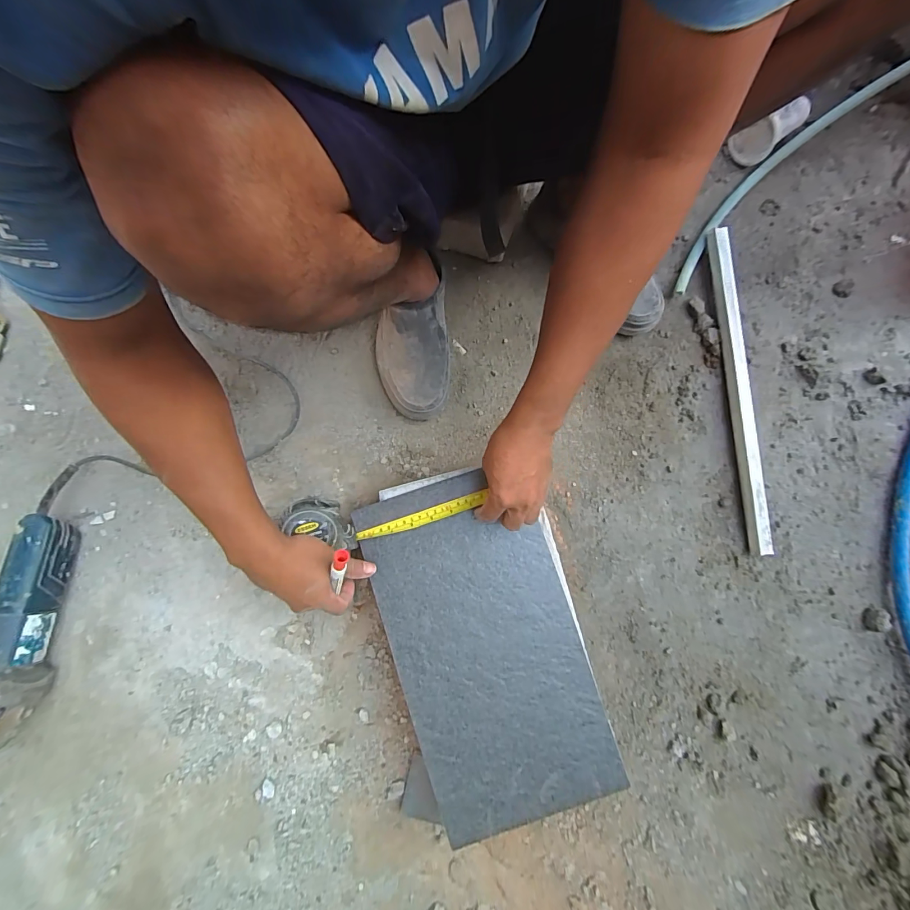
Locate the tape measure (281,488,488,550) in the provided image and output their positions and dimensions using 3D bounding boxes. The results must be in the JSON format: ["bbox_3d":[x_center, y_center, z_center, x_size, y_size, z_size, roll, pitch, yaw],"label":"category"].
[{"bbox_3d":[-0.082,0.077,0.484,0.230,0.038,0.056,-3,79,-12],"label":"tape measure"}]

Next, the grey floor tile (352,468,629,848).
[{"bbox_3d":[0.036,0.225,0.479,0.215,0.005,0.395,-17,84,-1],"label":"grey floor tile"}]

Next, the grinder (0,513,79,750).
[{"bbox_3d":[-0.540,0.215,0.476,0.079,0.106,0.278,3,84,-3],"label":"grinder"}]

